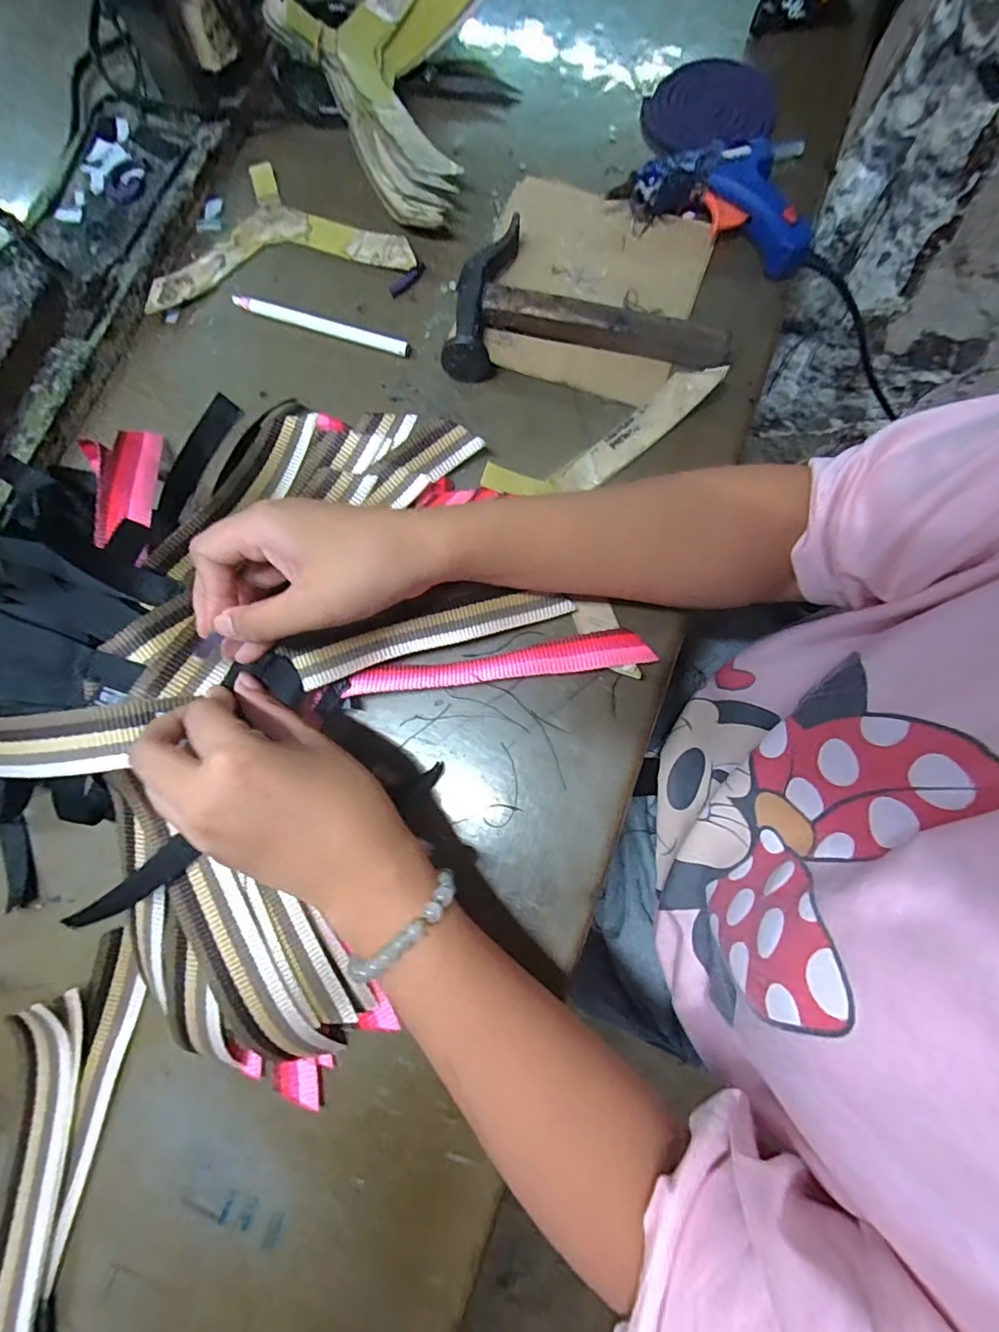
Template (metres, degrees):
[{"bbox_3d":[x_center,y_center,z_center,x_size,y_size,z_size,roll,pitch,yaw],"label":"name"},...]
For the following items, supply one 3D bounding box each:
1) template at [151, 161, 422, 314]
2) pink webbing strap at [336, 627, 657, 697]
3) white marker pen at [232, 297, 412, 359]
[{"bbox_3d":[-0.166,-0.329,0.383,0.191,0.011,0.114,-9,79,0],"label":"template"},{"bbox_3d":[0.001,-0.001,0.311,0.180,0.010,0.022,-7,60,-2],"label":"pink webbing strap"},{"bbox_3d":[-0.128,-0.245,0.366,0.134,0.010,0.011,19,81,5],"label":"white marker pen"}]

